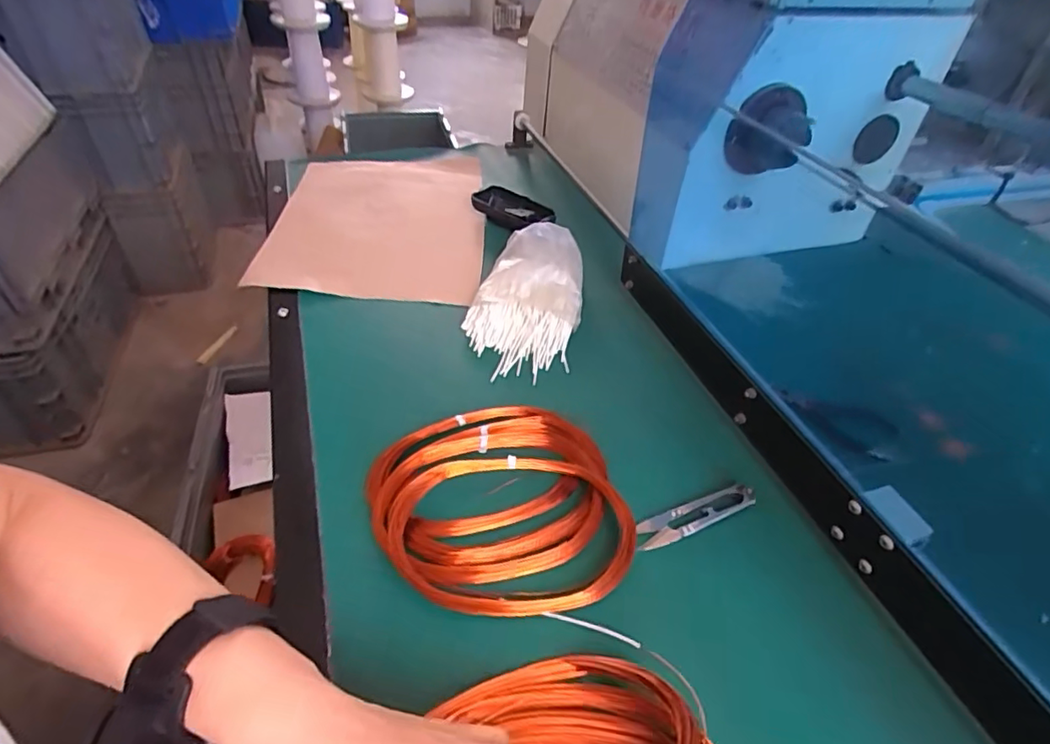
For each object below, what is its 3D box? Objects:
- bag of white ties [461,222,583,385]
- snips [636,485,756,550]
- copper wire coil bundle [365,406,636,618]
[{"bbox_3d":[0.002,-0.078,0.576,0.110,0.049,0.197,7,43,5],"label":"bag of white ties"},{"bbox_3d":[0.125,0.104,0.415,0.100,0.006,0.022,-15,46,-18],"label":"snips"},{"bbox_3d":[-0.021,0.087,0.405,0.169,0.033,0.171,1,43,-1],"label":"copper wire coil bundle"}]

